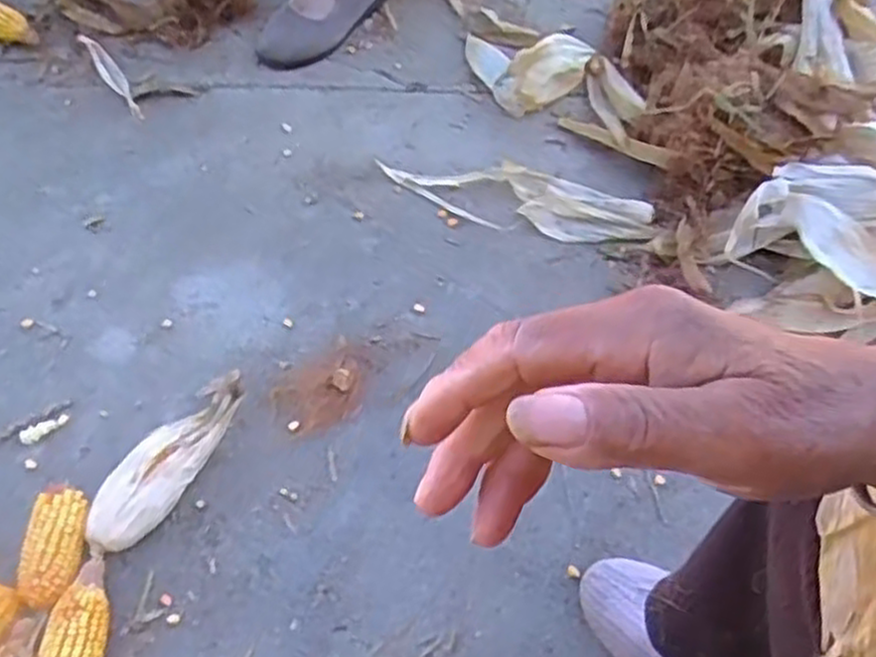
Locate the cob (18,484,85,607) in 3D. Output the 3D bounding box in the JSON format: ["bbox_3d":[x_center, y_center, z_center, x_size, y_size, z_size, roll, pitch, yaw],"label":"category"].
[{"bbox_3d":[-0.339,0.194,0.689,0.047,0.046,0.107,0,57,-2],"label":"cob"}]

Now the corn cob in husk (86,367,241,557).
[{"bbox_3d":[-0.252,0.124,0.741,0.063,0.050,0.208,23,59,13],"label":"corn cob in husk"}]

